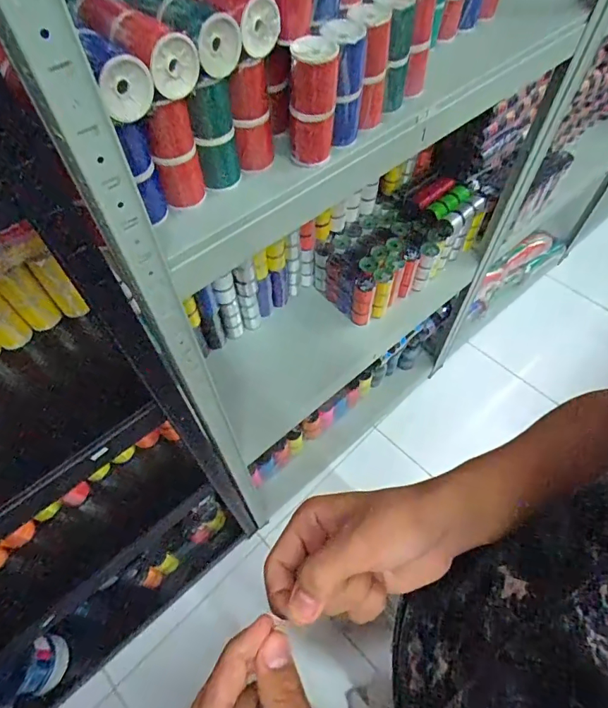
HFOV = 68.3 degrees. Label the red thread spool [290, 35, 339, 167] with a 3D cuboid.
[{"bbox_3d":[0.009,-0.246,0.447,0.045,0.108,0.040,1,58,2],"label":"red thread spool"}]

